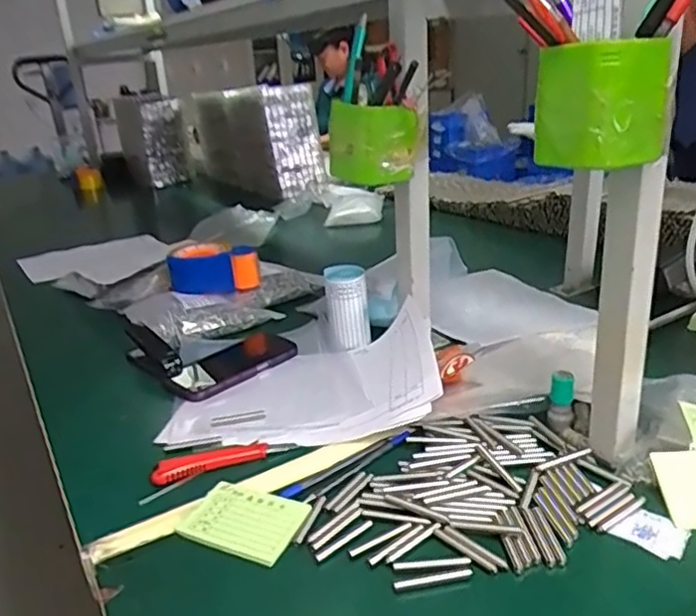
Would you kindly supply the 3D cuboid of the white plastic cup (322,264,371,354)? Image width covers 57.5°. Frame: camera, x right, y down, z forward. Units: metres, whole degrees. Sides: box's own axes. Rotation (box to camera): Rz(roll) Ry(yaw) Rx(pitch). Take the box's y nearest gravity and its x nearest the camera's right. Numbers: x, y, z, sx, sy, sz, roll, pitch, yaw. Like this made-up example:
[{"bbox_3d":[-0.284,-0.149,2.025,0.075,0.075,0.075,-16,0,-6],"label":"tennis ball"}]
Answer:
[{"bbox_3d":[-0.001,0.002,0.836,0.057,0.100,0.067,-5,22,-3],"label":"white plastic cup"}]

